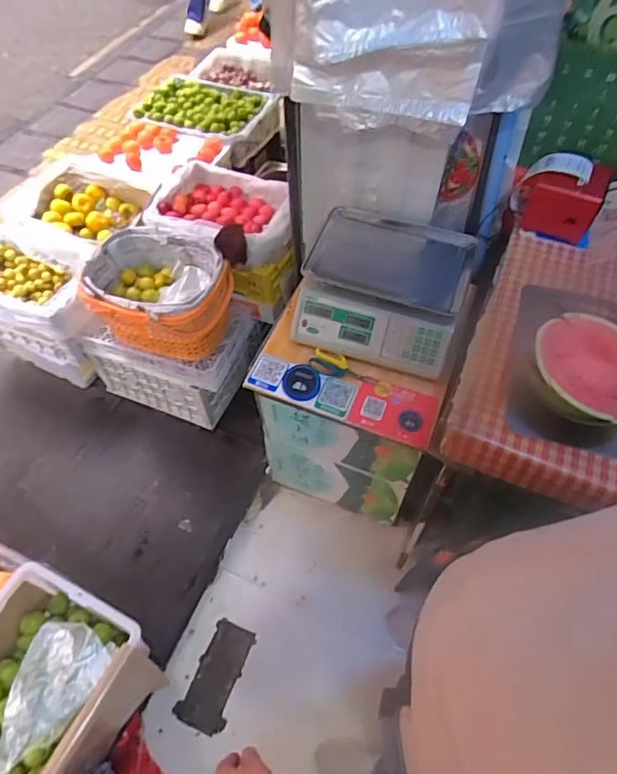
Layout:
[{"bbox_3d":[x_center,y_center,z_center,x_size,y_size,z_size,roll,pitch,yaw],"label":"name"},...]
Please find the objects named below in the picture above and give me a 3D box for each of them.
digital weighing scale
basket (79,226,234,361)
[{"bbox_3d":[0.166,-0.221,1.131,0.342,0.164,0.329,13,58,10],"label":"digital weighing scale"},{"bbox_3d":[-0.415,-0.249,1.502,0.380,0.253,0.305,14,58,10],"label":"basket"}]

